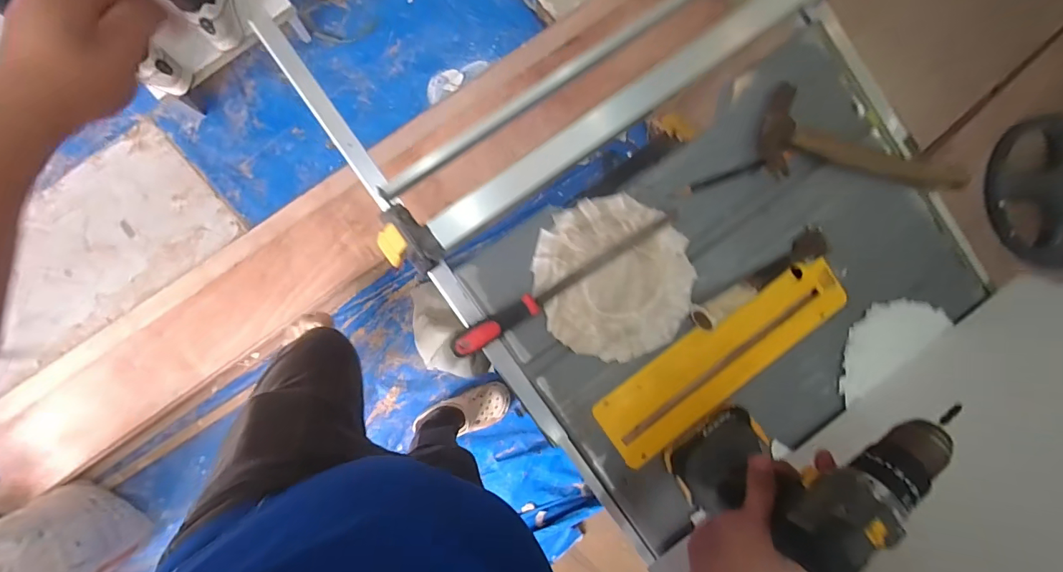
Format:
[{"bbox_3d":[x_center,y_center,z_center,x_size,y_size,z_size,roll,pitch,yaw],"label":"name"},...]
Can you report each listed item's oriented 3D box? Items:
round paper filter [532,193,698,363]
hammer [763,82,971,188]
[{"bbox_3d":[0.102,-0.009,0.534,0.187,0.014,0.188,0,91,-9],"label":"round paper filter"},{"bbox_3d":[0.430,-0.185,0.580,0.289,0.026,0.113,5,90,-9],"label":"hammer"}]

